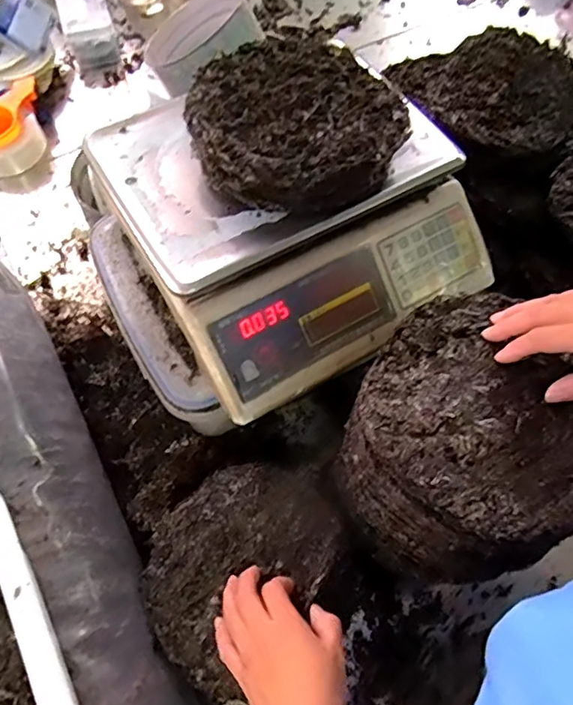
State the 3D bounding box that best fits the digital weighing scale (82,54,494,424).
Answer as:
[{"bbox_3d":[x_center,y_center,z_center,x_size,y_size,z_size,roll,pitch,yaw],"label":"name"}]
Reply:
[{"bbox_3d":[0.013,-0.147,0.566,0.336,0.102,0.311,-29,67,-15],"label":"digital weighing scale"}]

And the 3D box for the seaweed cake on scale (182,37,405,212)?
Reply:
[{"bbox_3d":[0.009,-0.220,0.510,0.189,0.045,0.193,-4,63,-3],"label":"seaweed cake on scale"}]

